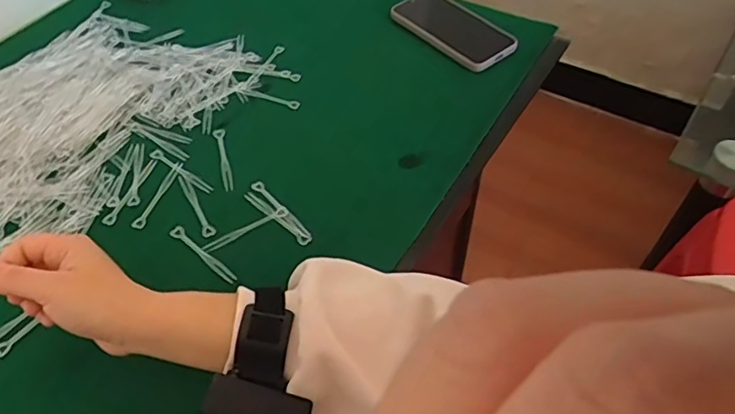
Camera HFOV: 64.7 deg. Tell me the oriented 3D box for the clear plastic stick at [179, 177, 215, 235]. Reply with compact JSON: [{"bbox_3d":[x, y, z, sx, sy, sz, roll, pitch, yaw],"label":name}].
[{"bbox_3d":[-0.166,-0.002,0.563,0.011,0.004,0.082,-23,53,-17],"label":"clear plastic stick"}]

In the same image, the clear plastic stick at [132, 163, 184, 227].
[{"bbox_3d":[-0.207,-0.014,0.572,0.012,0.004,0.085,13,52,11],"label":"clear plastic stick"}]

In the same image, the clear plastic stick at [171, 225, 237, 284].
[{"bbox_3d":[-0.150,0.043,0.527,0.085,0.005,0.011,35,59,26],"label":"clear plastic stick"}]

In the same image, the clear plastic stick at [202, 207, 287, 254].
[{"bbox_3d":[-0.113,0.021,0.542,0.082,0.007,0.012,-25,54,-19],"label":"clear plastic stick"}]

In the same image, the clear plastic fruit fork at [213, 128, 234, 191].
[{"bbox_3d":[-0.150,-0.055,0.606,0.013,0.008,0.099,-15,52,-11],"label":"clear plastic fruit fork"}]

